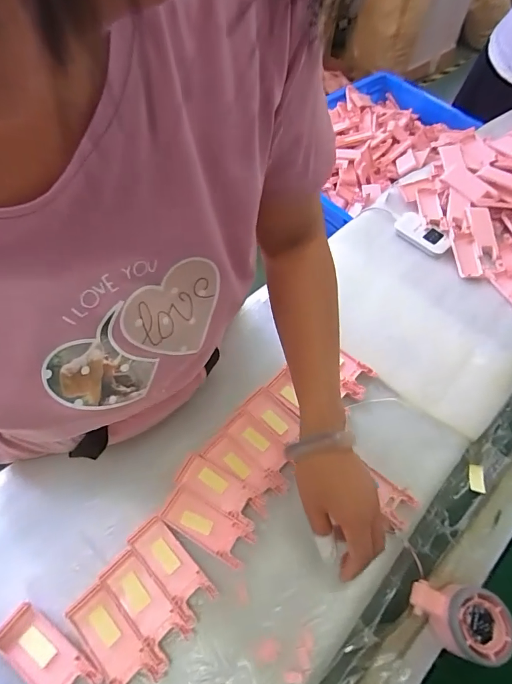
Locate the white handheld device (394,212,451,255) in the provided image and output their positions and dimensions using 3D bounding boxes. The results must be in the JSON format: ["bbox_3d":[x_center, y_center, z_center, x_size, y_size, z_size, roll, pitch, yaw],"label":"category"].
[{"bbox_3d":[0.285,-0.185,0.674,0.051,0.017,0.095,-43,69,-10],"label":"white handheld device"}]

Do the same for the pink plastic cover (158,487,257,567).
[{"bbox_3d":[-0.052,0.199,0.426,0.098,0.006,0.039,27,61,13],"label":"pink plastic cover"}]

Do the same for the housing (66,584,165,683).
[{"bbox_3d":[-0.132,0.279,0.368,0.043,0.009,0.101,-40,68,-23],"label":"housing"}]

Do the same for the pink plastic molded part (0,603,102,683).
[{"bbox_3d":[-0.190,0.286,0.356,0.101,0.014,0.037,30,62,15],"label":"pink plastic molded part"}]

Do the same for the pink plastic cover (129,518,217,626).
[{"bbox_3d":[-0.087,0.228,0.400,0.038,0.004,0.100,-39,68,-23],"label":"pink plastic cover"}]

